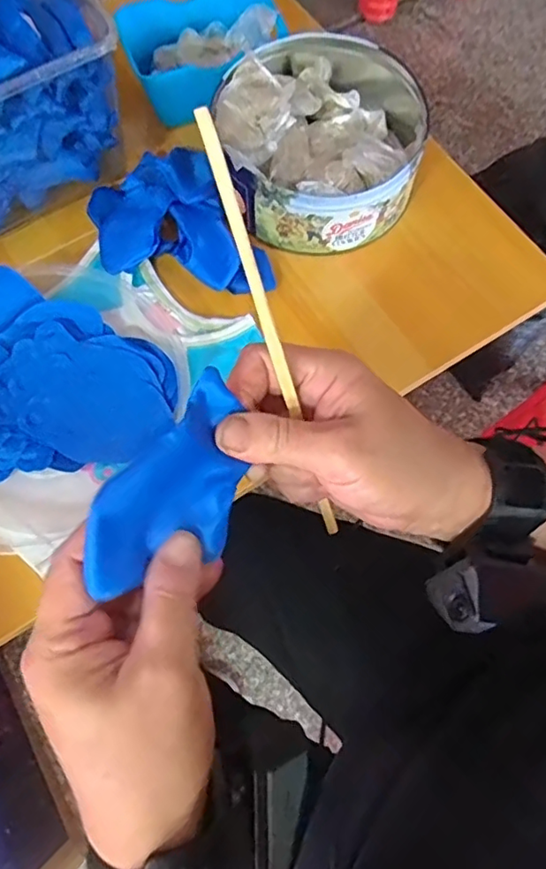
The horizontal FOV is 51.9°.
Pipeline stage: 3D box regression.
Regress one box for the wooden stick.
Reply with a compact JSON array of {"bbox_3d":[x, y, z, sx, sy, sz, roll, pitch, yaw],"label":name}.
[{"bbox_3d":[0.006,-0.025,0.257,0.006,0.225,0.005,-28,41,-9],"label":"wooden stick"}]

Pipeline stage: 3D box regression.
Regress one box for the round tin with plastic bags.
[{"bbox_3d":[0.042,-0.271,0.519,0.187,0.076,0.186,0,70,0],"label":"round tin with plastic bags"}]

